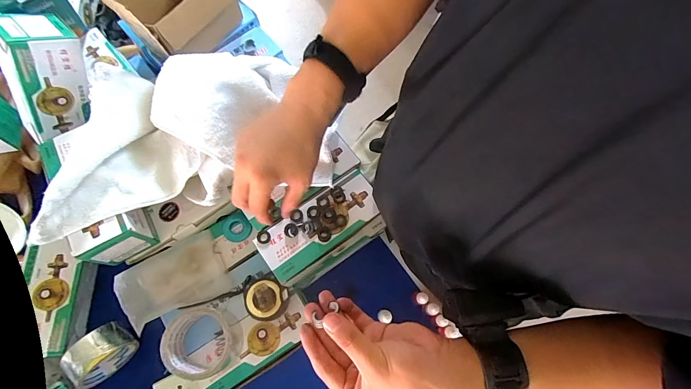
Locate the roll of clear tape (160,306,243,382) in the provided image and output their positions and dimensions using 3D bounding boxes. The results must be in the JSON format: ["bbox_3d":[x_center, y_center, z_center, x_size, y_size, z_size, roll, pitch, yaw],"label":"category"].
[{"bbox_3d":[-0.195,0.203,0.460,0.090,0.053,0.086,0,72,1],"label":"roll of clear tape"}]

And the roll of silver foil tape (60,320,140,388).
[{"bbox_3d":[-0.374,0.245,0.509,0.050,0.080,0.095,41,77,13],"label":"roll of silver foil tape"}]

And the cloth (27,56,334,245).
[{"bbox_3d":[-0.218,-0.099,0.461,0.348,0.076,0.239,-14,72,-4],"label":"cloth"}]

